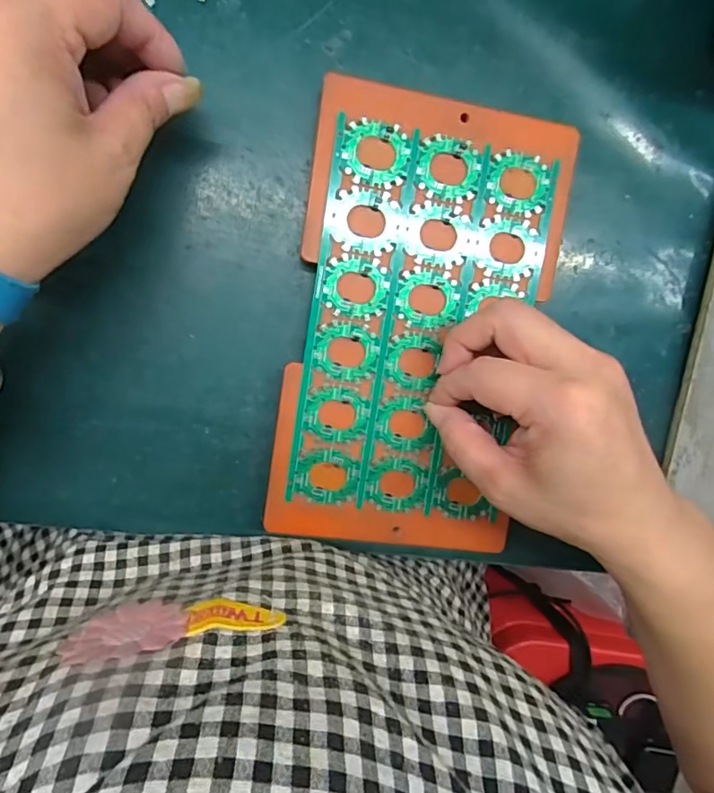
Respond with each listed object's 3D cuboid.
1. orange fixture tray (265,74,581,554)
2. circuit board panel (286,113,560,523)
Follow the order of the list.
[{"bbox_3d":[0.034,-0.035,0.282,0.135,0.015,0.237,8,97,-10],"label":"orange fixture tray"},{"bbox_3d":[0.035,-0.034,0.280,0.119,0.010,0.198,8,93,-8],"label":"circuit board panel"}]

